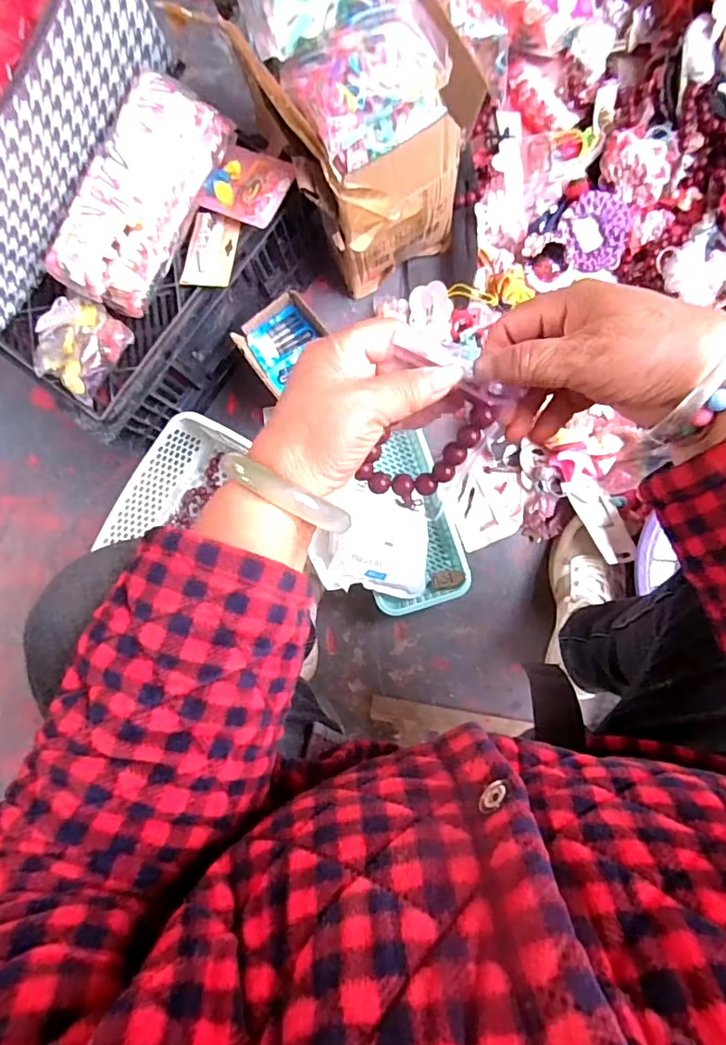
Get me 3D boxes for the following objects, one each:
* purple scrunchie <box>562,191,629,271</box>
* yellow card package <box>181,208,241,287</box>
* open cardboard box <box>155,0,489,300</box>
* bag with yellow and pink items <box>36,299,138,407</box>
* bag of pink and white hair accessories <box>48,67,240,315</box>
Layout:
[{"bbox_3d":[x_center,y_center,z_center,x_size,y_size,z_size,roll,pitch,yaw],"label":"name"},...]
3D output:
[{"bbox_3d":[0.326,-0.404,0.735,0.084,0.025,0.095,-11,86,4],"label":"purple scrunchie"},{"bbox_3d":[-0.172,-0.307,0.601,0.054,0.009,0.083,11,88,5],"label":"yellow card package"},{"bbox_3d":[0.012,-0.421,0.627,0.193,0.301,0.174,-29,85,3],"label":"open cardboard box"},{"bbox_3d":[-0.316,-0.196,0.590,0.106,0.048,0.098,37,90,6],"label":"bag with yellow and pink items"},{"bbox_3d":[-0.233,-0.340,0.564,0.096,0.076,0.236,29,90,6],"label":"bag of pink and white hair accessories"}]

